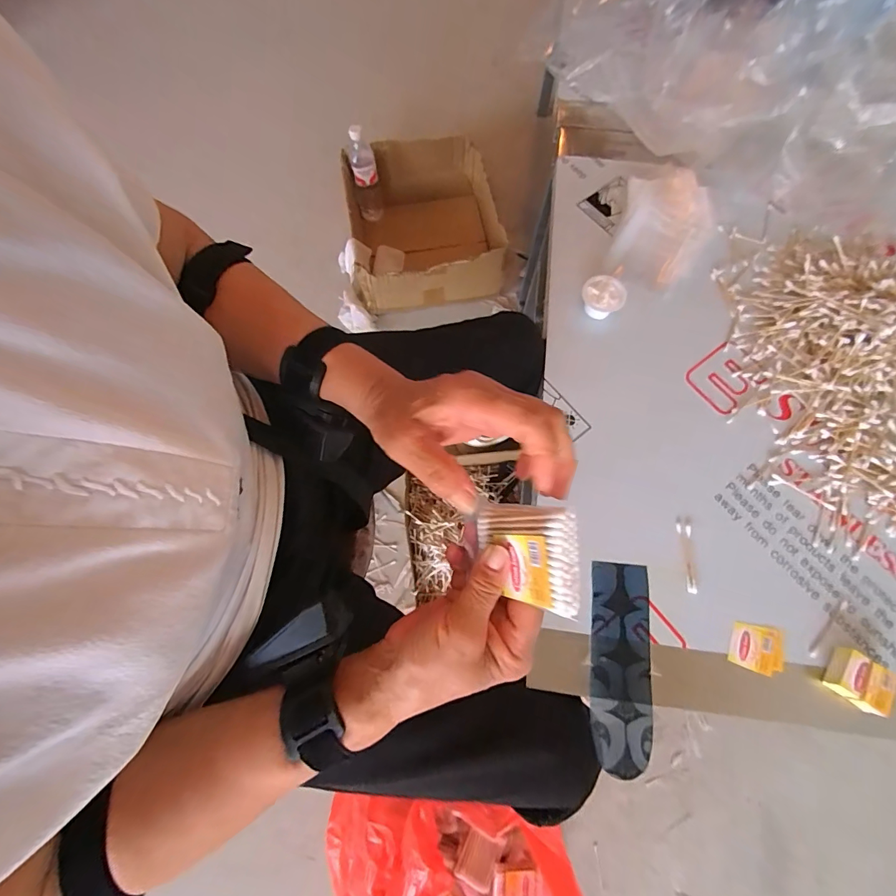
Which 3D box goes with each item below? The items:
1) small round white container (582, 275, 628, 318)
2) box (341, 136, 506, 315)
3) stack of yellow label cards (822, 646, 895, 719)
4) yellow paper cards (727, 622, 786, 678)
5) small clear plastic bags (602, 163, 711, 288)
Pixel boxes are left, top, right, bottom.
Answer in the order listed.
[{"bbox_3d":[0.202,-0.197,0.544,0.052,0.030,0.051,0,71,1],"label":"small round white container"},{"bbox_3d":[-0.066,-0.592,1.102,0.383,0.180,0.435,-8,72,-3],"label":"box"},{"bbox_3d":[0.400,0.226,0.405,0.046,0.029,0.041,36,76,12],"label":"stack of yellow label cards"},{"bbox_3d":[0.317,0.204,0.427,0.052,0.004,0.046,18,73,7],"label":"yellow paper cards"},{"bbox_3d":[0.298,-0.311,0.581,0.115,0.034,0.190,16,73,6],"label":"small clear plastic bags"}]

